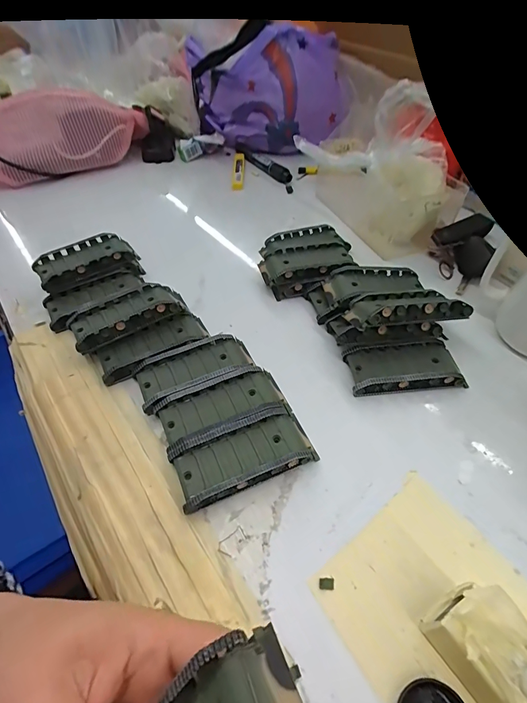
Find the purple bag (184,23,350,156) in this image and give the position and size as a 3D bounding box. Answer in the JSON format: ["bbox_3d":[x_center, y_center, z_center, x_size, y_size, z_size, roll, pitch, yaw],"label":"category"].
[{"bbox_3d":[0.006,-0.404,0.587,0.243,0.151,0.083,4,49,4],"label":"purple bag"}]

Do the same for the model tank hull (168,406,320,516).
[{"bbox_3d":[-0.012,0.072,0.264,0.095,0.020,0.043,-21,52,-17],"label":"model tank hull"}]

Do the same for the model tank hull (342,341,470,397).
[{"bbox_3d":[0.118,0.014,0.318,0.091,0.021,0.041,-3,49,-3],"label":"model tank hull"}]

